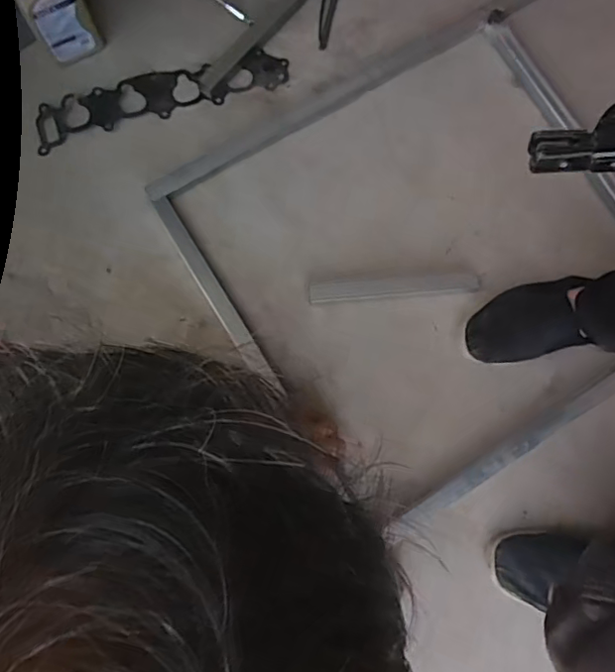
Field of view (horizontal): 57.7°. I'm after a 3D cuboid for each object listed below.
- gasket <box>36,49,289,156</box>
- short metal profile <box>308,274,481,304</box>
[{"bbox_3d":[-0.219,-0.367,0.846,0.383,0.010,0.078,-19,82,-6],"label":"gasket"},{"bbox_3d":[0.124,-0.070,0.798,0.242,0.014,0.031,-4,79,-4],"label":"short metal profile"}]

